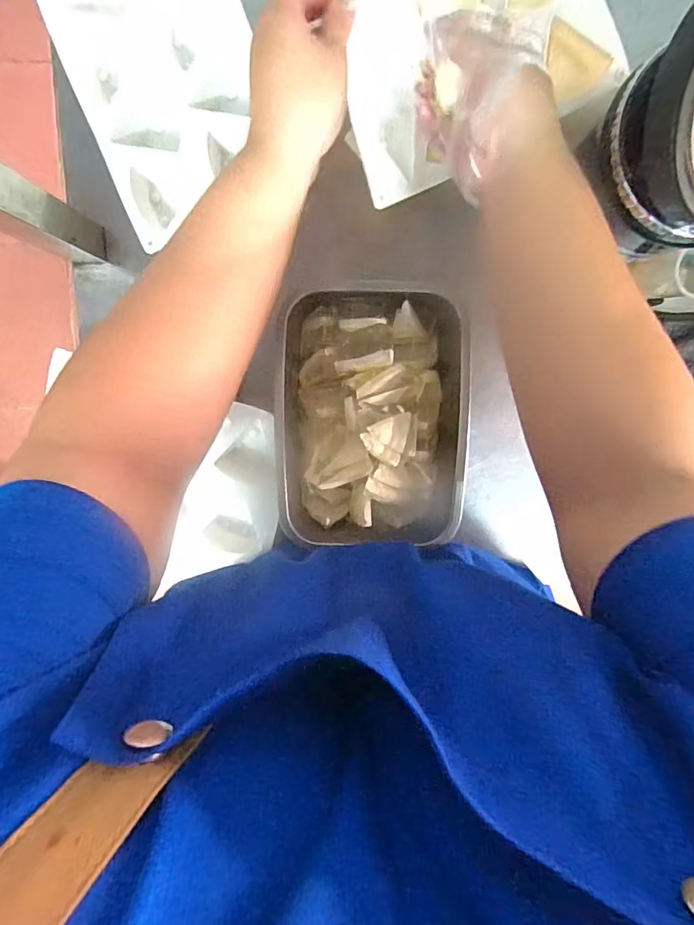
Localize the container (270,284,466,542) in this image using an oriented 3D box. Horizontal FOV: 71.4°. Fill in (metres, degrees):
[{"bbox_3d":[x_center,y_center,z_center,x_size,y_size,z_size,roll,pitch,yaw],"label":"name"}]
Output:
[{"bbox_3d":[0.019,-0.036,0.411,0.153,0.059,0.214,1,99,0],"label":"container"}]

